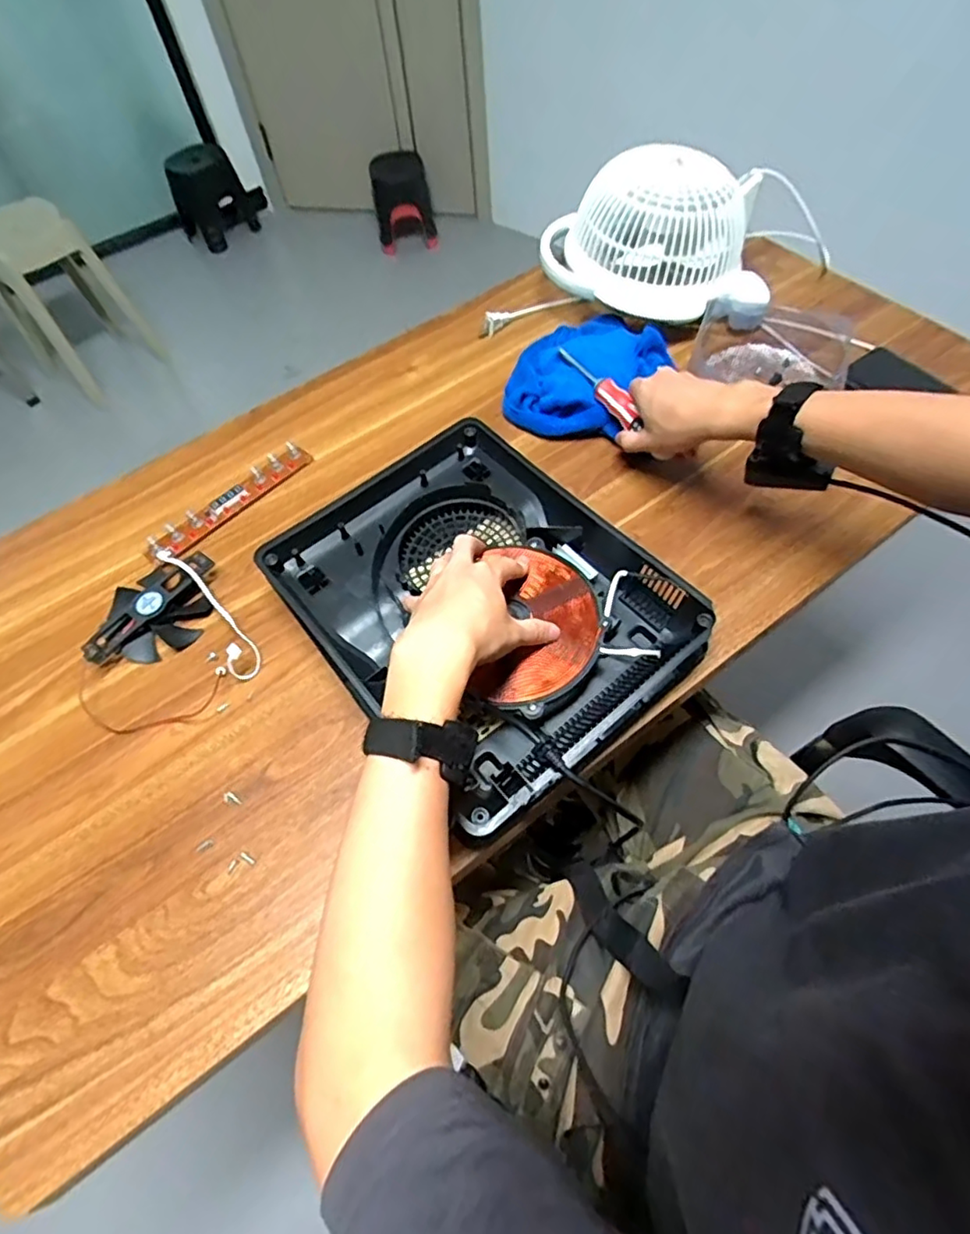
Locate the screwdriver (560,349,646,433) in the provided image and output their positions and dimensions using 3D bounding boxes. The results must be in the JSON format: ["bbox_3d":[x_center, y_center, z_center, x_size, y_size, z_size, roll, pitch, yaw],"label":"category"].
[{"bbox_3d":[0.129,-0.252,0.673,0.022,0.028,0.145,-26,60,-12],"label":"screwdriver"}]

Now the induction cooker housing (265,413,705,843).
[{"bbox_3d":[-0.008,-0.019,0.556,0.273,0.049,0.349,-36,63,-17],"label":"induction cooker housing"}]

